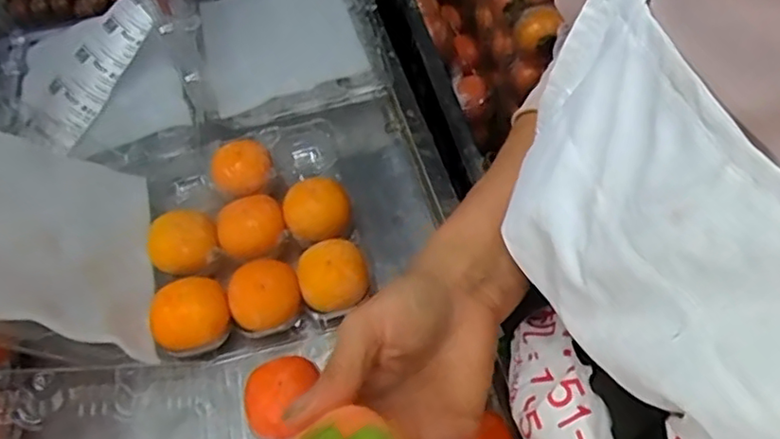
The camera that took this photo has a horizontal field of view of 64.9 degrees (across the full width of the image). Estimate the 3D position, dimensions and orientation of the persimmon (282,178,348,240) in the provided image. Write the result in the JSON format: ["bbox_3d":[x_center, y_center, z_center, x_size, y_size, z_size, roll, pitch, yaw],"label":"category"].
[{"bbox_3d":[-0.059,-0.005,0.512,0.051,0.040,0.047,-3,52,4],"label":"persimmon"}]

